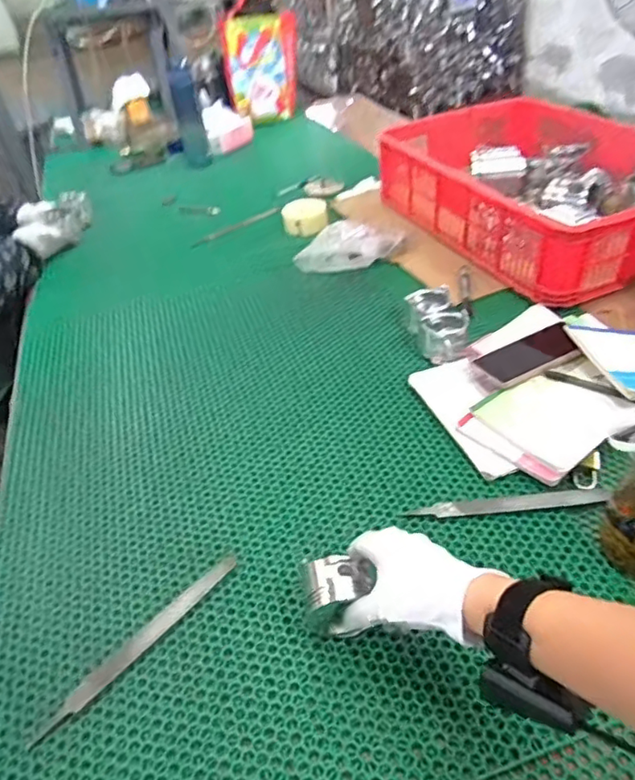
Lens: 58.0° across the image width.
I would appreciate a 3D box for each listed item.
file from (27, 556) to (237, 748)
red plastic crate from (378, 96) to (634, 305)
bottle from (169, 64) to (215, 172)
[{"bbox_3d":[-0.173,0.248,0.570,0.023,0.008,0.232,28,51,35],"label":"file"},{"bbox_3d":[0.430,-0.409,1.144,0.431,0.161,0.680,-21,42,-17],"label":"red plastic crate"},{"bbox_3d":[-0.353,-0.757,1.607,0.073,0.266,0.079,-11,40,-6],"label":"bottle"}]

